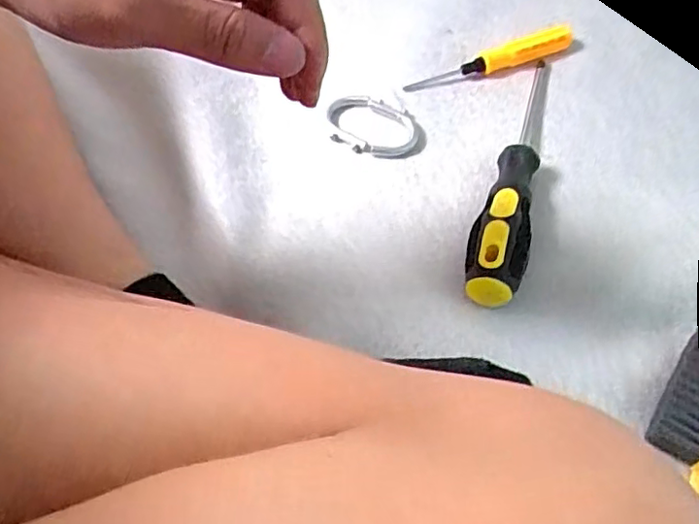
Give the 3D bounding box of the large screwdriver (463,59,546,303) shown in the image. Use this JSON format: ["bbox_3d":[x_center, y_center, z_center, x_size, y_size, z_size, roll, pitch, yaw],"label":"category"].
[{"bbox_3d":[0.099,-0.061,0.382,0.031,0.027,0.196,13,57,9],"label":"large screwdriver"}]

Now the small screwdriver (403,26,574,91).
[{"bbox_3d":[0.101,-0.144,0.452,0.131,0.012,0.015,-20,58,-13],"label":"small screwdriver"}]

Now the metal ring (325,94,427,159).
[{"bbox_3d":[0.018,-0.090,0.420,0.067,0.008,0.044,19,58,13],"label":"metal ring"}]

